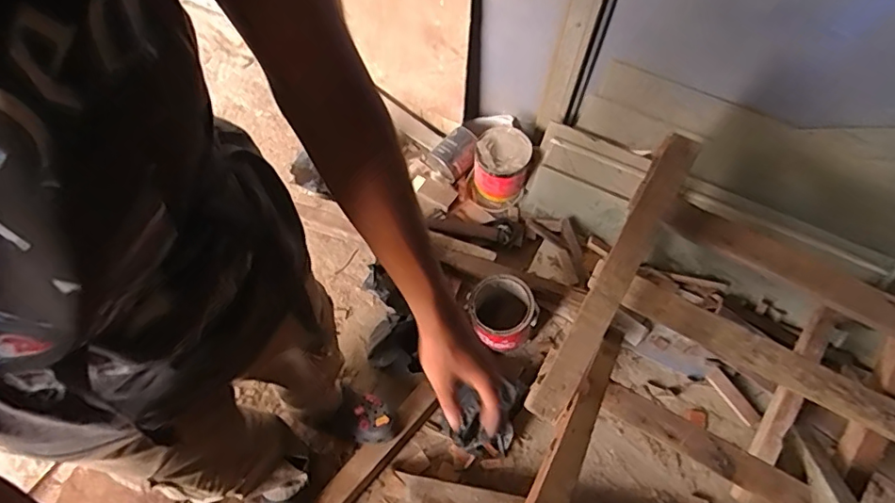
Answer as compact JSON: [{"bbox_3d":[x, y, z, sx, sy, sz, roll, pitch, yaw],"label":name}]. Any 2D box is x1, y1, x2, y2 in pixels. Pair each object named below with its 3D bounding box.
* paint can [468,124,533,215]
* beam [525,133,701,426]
[{"bbox_3d":[0.147,-0.235,1.534,0.154,0.161,0.174,15,64,5],"label":"paint can"},{"bbox_3d":[0.262,0.038,0.858,0.058,0.039,0.492,27,87,17],"label":"beam"}]

